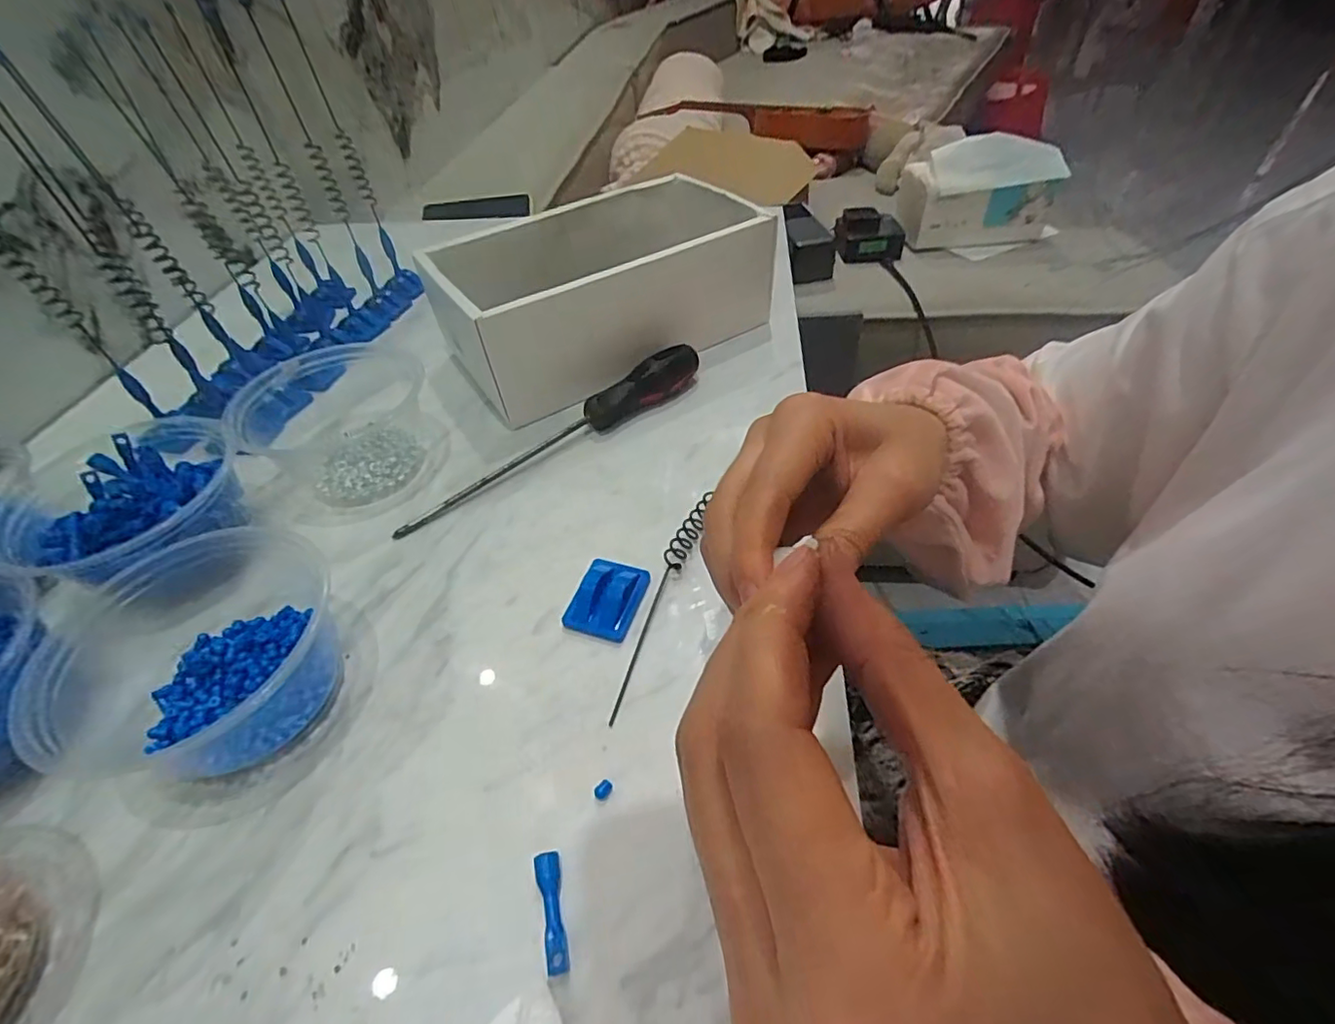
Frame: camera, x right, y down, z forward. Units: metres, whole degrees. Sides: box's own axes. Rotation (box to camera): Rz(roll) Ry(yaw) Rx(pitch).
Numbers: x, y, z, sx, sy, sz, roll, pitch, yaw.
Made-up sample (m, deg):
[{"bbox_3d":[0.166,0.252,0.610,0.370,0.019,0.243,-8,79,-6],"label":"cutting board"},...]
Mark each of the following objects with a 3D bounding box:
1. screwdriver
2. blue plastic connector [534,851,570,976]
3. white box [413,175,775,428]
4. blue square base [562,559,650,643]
[{"bbox_3d":[-0.075,-0.058,0.393,0.236,0.031,0.026,-29,51,-22],"label":"screwdriver"},{"bbox_3d":[-0.043,0.147,0.212,0.009,0.005,0.037,-11,47,-7],"label":"blue plastic connector"},{"bbox_3d":[-0.050,-0.184,0.471,0.254,0.091,0.146,-28,51,-21],"label":"white box"},{"bbox_3d":[-0.032,0.045,0.307,0.035,0.009,0.044,12,48,15],"label":"blue square base"}]

